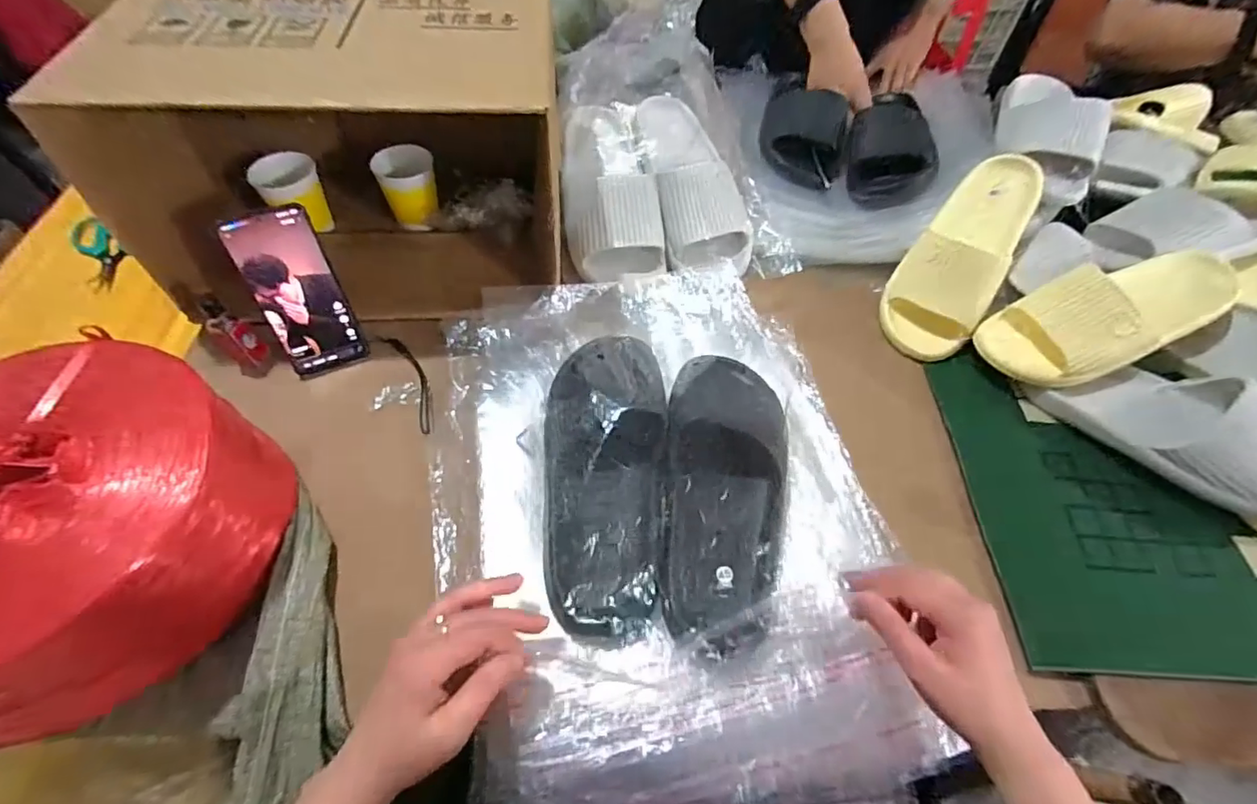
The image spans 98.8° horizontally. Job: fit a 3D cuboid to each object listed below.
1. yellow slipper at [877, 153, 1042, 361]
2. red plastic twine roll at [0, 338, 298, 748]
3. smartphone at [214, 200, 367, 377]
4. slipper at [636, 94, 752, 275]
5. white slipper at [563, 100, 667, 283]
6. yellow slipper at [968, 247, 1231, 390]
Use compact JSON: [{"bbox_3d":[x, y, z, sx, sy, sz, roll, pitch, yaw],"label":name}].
[{"bbox_3d":[0.377,-0.171,0.605,0.098,0.067,0.248,30,86,17],"label":"yellow slipper"},{"bbox_3d":[-0.408,0.099,0.387,0.242,0.131,0.268,23,59,14],"label":"red plastic twine roll"},{"bbox_3d":[-0.319,-0.103,0.524,0.072,0.158,0.007,-23,36,-21],"label":"smartphone"},{"bbox_3d":[0.078,-0.287,0.674,0.105,0.063,0.265,-10,70,-8],"label":"slipper"},{"bbox_3d":[-0.025,-0.276,0.667,0.110,0.064,0.261,-7,75,-6],"label":"white slipper"},{"bbox_3d":[0.507,-0.092,0.567,0.243,0.089,0.104,-18,58,-13],"label":"yellow slipper"}]

